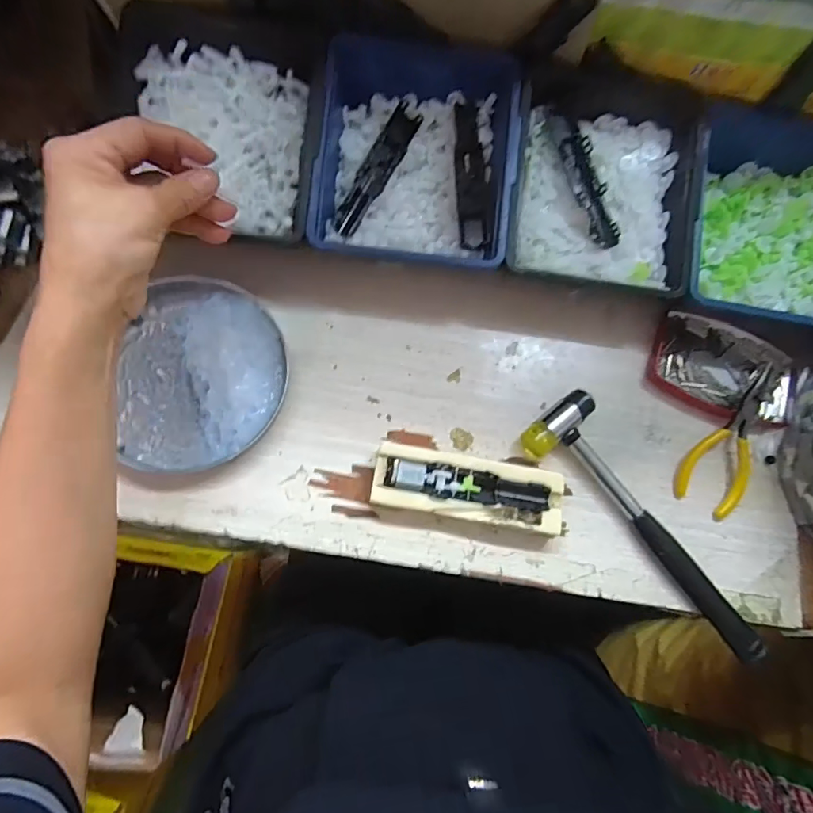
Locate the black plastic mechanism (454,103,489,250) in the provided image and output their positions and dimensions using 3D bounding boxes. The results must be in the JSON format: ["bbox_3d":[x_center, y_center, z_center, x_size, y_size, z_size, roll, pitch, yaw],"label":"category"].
[{"bbox_3d":[0.050,-0.178,0.387,0.023,0.013,0.114,-3,77,-7],"label":"black plastic mechanism"}]

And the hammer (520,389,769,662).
[{"bbox_3d":[0.174,0.096,0.371,0.060,0.022,0.224,-33,82,-12],"label":"hammer"}]

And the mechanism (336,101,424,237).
[{"bbox_3d":[-0.024,-0.181,0.386,0.024,0.024,0.119,29,76,1],"label":"mechanism"}]

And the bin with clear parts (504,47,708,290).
[{"bbox_3d":[0.154,-0.178,0.400,0.143,0.056,0.174,9,76,-4],"label":"bin with clear parts"}]

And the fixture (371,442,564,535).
[{"bbox_3d":[0.045,0.059,0.363,0.136,0.023,0.045,10,76,-4],"label":"fixture"}]

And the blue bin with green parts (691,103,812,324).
[{"bbox_3d":[0.297,-0.156,0.408,0.143,0.053,0.167,13,76,-3],"label":"blue bin with green parts"}]

